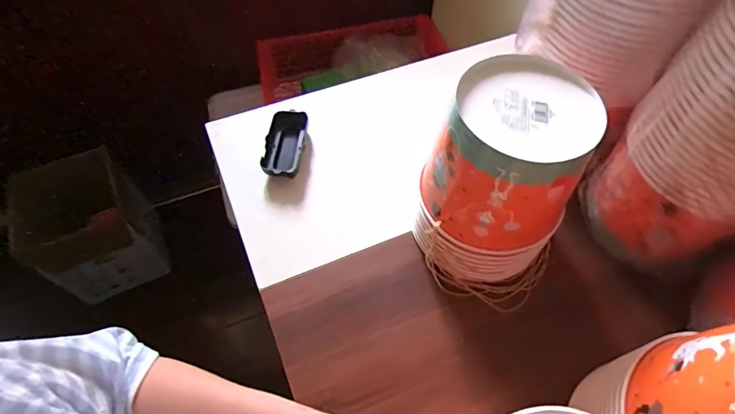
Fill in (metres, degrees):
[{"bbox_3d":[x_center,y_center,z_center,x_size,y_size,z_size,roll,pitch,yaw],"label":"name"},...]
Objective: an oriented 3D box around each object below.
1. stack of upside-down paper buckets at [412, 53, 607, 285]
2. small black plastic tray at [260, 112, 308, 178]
[{"bbox_3d":[0.138,-0.019,0.461,0.137,0.216,0.149,23,61,14],"label":"stack of upside-down paper buckets"},{"bbox_3d":[-0.113,-0.086,0.591,0.050,0.021,0.103,4,58,3],"label":"small black plastic tray"}]

